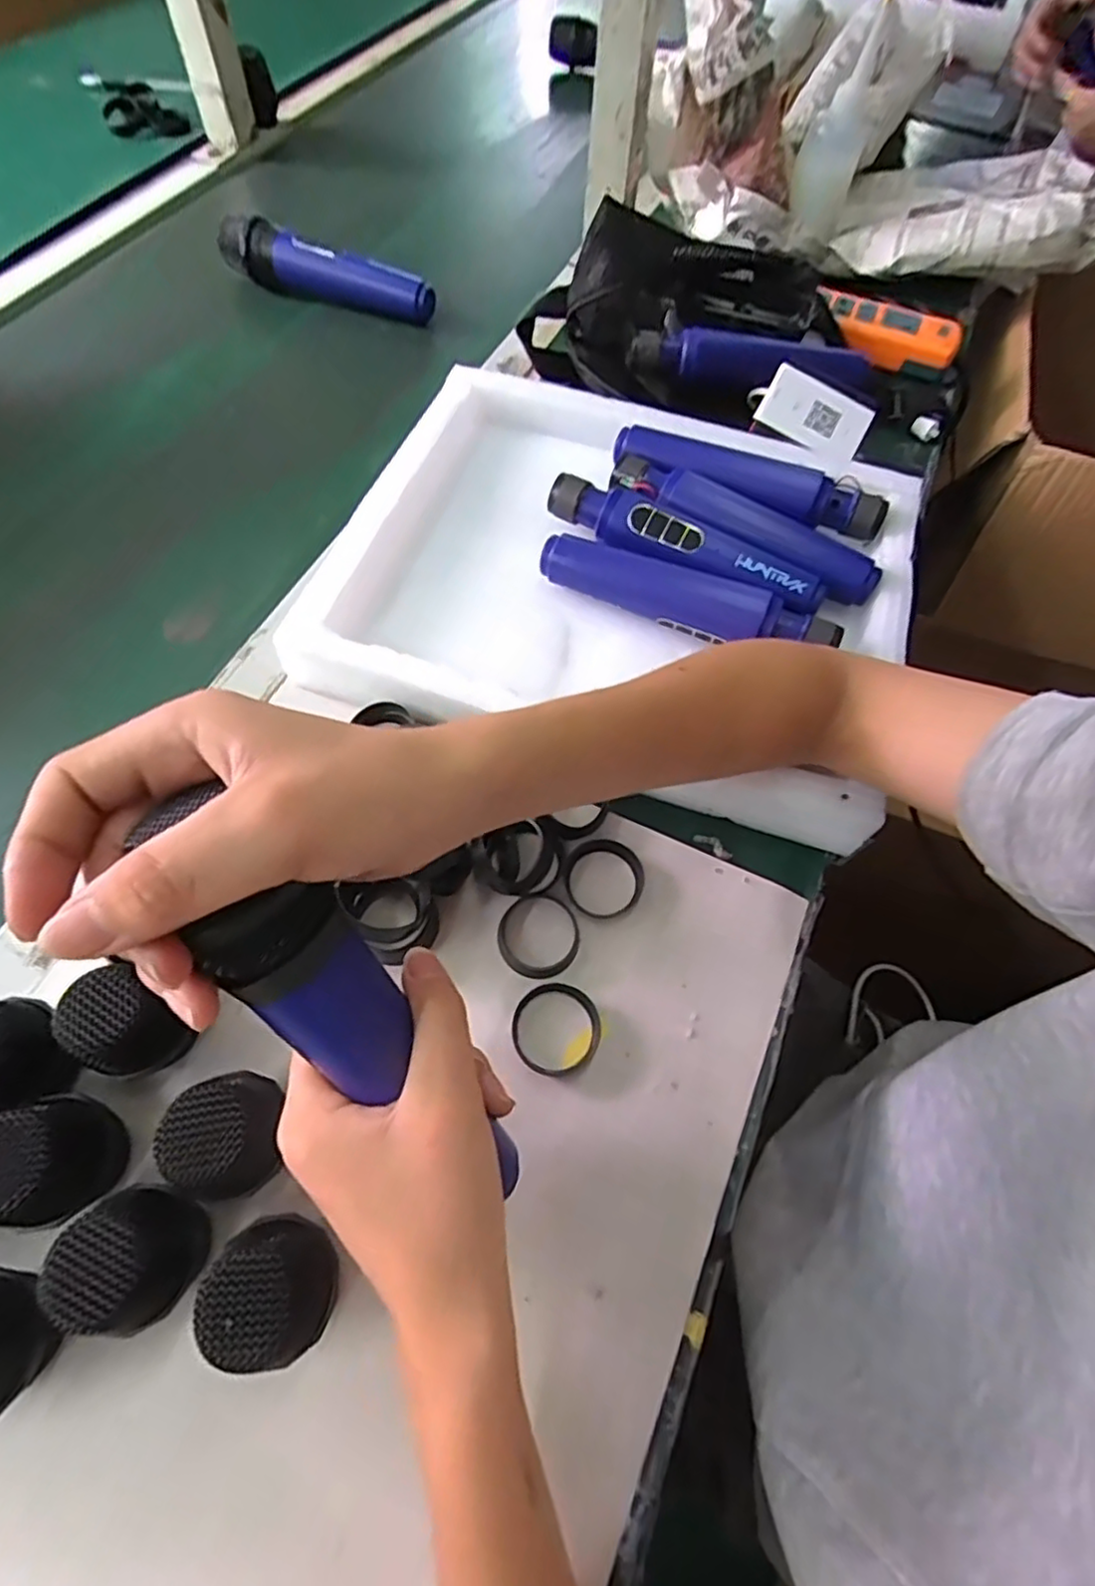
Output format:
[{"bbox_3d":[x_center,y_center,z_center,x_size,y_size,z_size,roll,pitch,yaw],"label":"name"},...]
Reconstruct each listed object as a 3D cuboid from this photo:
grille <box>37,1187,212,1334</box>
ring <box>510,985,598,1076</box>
[{"bbox_3d":[-0.160,0.182,0.264,0.039,0.060,0.042,16,63,5],"label":"grille"},{"bbox_3d":[0.004,0.118,0.334,0.044,0.007,0.042,1,63,-3],"label":"ring"}]

